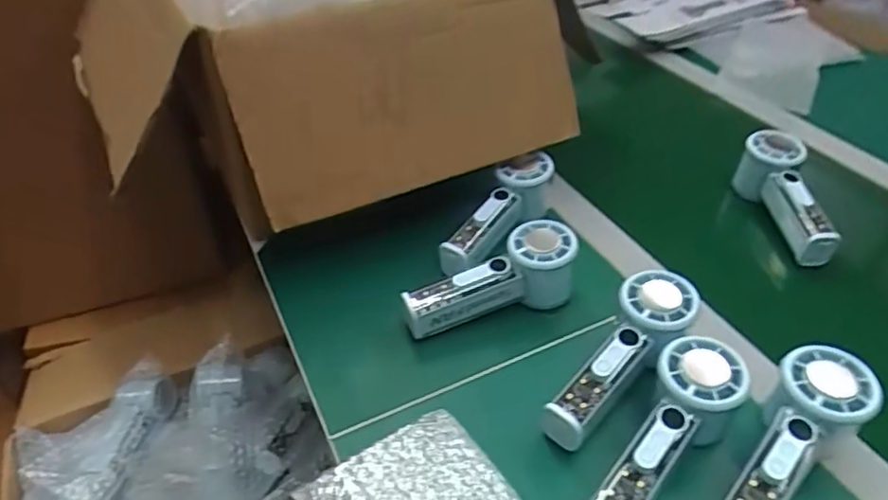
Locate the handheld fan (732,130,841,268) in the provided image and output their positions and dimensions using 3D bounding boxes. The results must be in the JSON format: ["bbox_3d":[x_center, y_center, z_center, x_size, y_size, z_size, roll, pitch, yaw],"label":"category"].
[{"bbox_3d":[0.343,-0.048,0.599,0.055,0.053,0.145,-4,54,-5],"label":"handheld fan"}]

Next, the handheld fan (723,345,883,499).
[{"bbox_3d":[0.222,0.131,0.392,0.158,0.051,0.056,-43,55,-19],"label":"handheld fan"}]

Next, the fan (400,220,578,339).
[{"bbox_3d":[0.042,0.031,0.515,0.154,0.063,0.051,-23,45,-6],"label":"fan"}]

